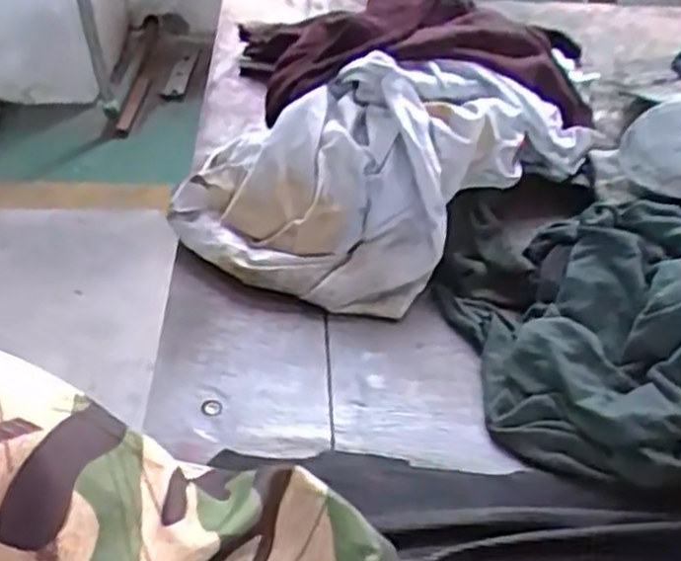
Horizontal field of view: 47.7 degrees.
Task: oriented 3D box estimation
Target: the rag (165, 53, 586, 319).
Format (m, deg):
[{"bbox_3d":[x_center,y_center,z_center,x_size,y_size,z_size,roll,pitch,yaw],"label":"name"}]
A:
[{"bbox_3d":[0.042,-0.099,0.583,0.173,0.103,0.314,31,47,30],"label":"rag"}]

